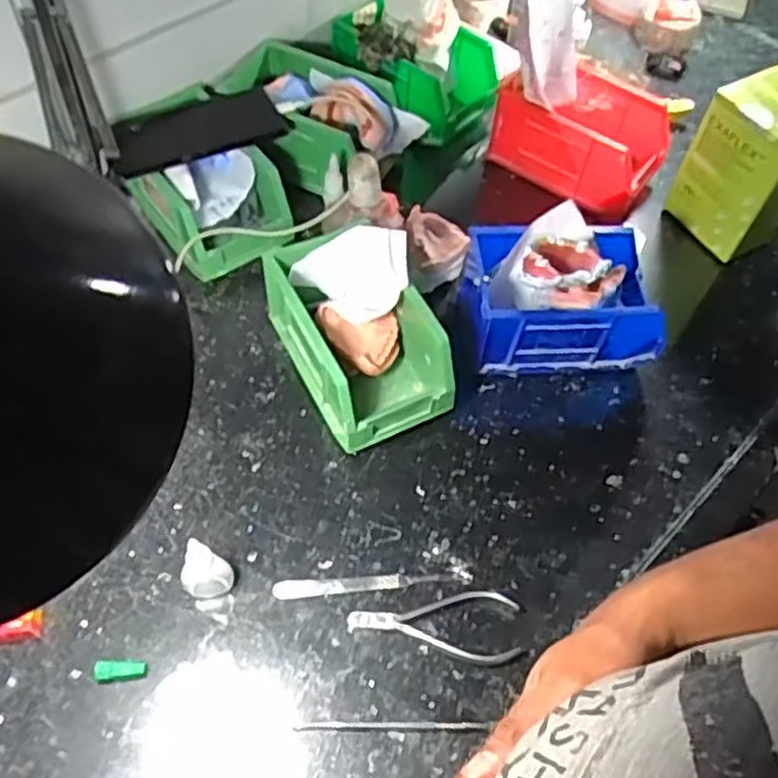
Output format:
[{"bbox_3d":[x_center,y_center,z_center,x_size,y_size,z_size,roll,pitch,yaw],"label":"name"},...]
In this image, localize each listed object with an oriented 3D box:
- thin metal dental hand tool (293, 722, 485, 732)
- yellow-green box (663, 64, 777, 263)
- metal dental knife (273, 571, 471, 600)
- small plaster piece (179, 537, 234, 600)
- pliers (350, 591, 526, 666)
[{"bbox_3d":[0.003,0.230,0.512,0.130,0.007,0.005,2,58,-3],"label":"thin metal dental hand tool"},{"bbox_3d":[0.359,-0.216,0.739,0.094,0.152,0.109,-32,66,-22],"label":"yellow-green box"},{"bbox_3d":[-0.012,0.146,0.569,0.146,0.006,0.014,-4,59,-7],"label":"metal dental knife"},{"bbox_3d":[-0.130,0.133,0.535,0.030,0.068,0.025,17,58,6],"label":"small plaster piece"},{"bbox_3d":[0.034,0.177,0.548,0.124,0.010,0.053,-4,59,-7],"label":"pliers"}]

